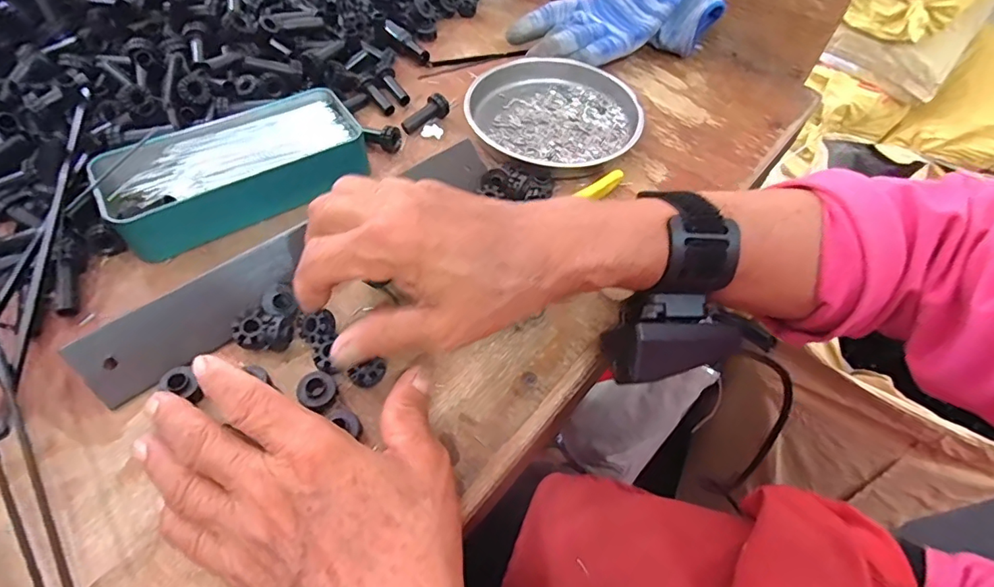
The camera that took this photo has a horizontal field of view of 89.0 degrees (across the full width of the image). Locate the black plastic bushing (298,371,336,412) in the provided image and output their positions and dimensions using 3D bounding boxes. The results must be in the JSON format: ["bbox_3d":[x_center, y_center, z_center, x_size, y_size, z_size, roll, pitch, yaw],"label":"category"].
[{"bbox_3d":[-0.091,0.049,0.255,0.018,0.011,0.016,-19,58,-17],"label":"black plastic bushing"}]

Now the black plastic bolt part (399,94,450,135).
[{"bbox_3d":[-0.055,-0.135,0.387,0.040,0.016,0.014,-38,64,-7],"label":"black plastic bolt part"}]

